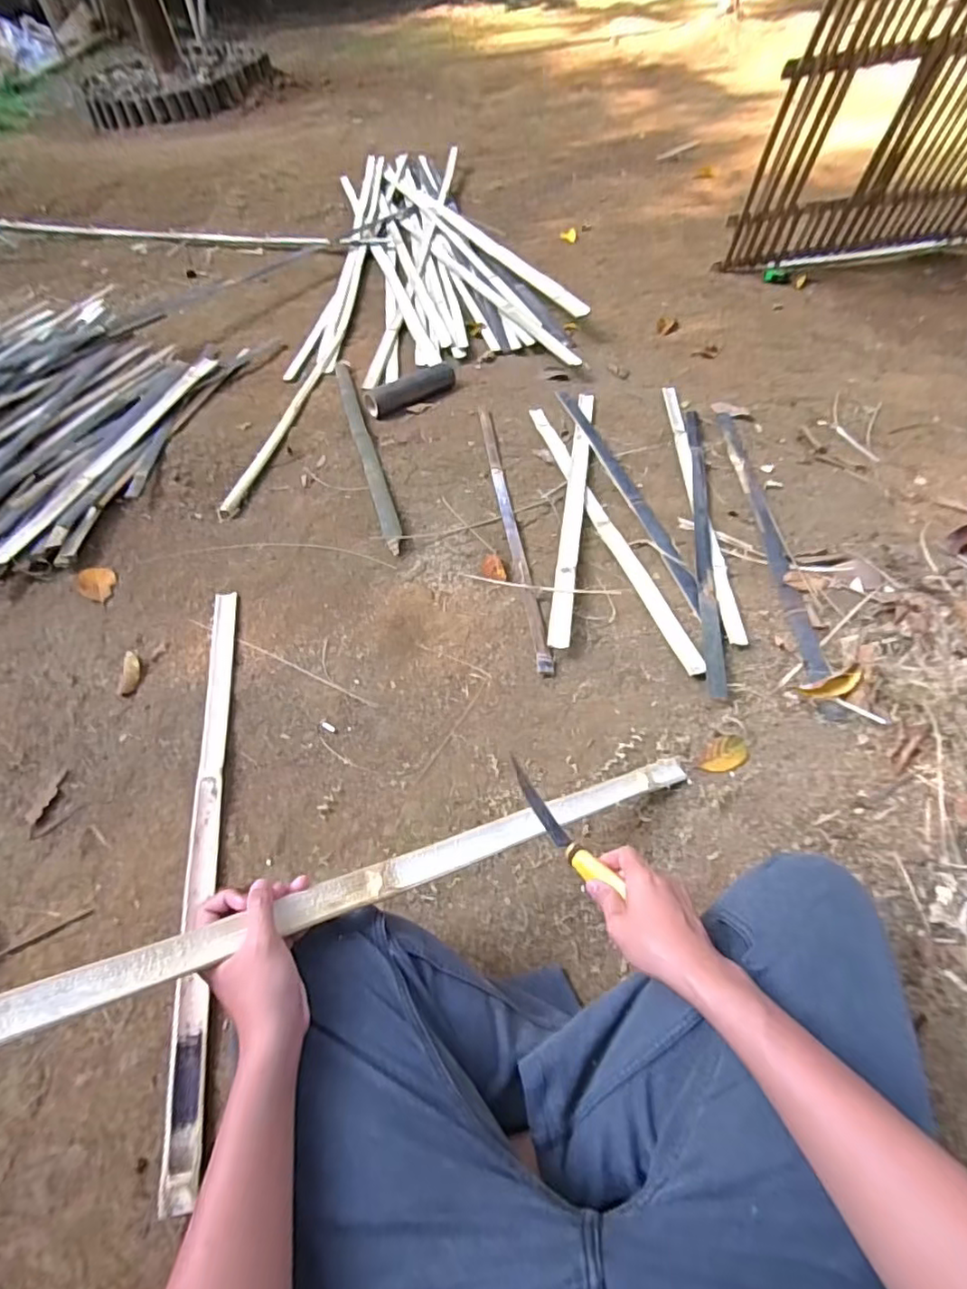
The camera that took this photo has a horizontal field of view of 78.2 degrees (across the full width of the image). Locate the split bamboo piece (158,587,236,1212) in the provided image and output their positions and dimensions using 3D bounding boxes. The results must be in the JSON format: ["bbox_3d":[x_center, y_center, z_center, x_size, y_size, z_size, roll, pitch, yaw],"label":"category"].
[{"bbox_3d":[-0.411,0.241,0.884,0.044,0.013,0.885,-11,50,-5],"label":"split bamboo piece"}]

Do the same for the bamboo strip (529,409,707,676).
[{"bbox_3d":[0.244,-0.281,1.261,0.042,0.021,0.907,-13,50,-7],"label":"bamboo strip"}]

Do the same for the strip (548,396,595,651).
[{"bbox_3d":[0.201,-0.327,1.300,0.044,0.016,0.893,-1,47,16],"label":"strip"}]

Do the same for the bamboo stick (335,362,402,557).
[{"bbox_3d":[-0.303,-0.524,1.502,0.043,0.024,0.918,-15,51,-8],"label":"bamboo stick"}]

